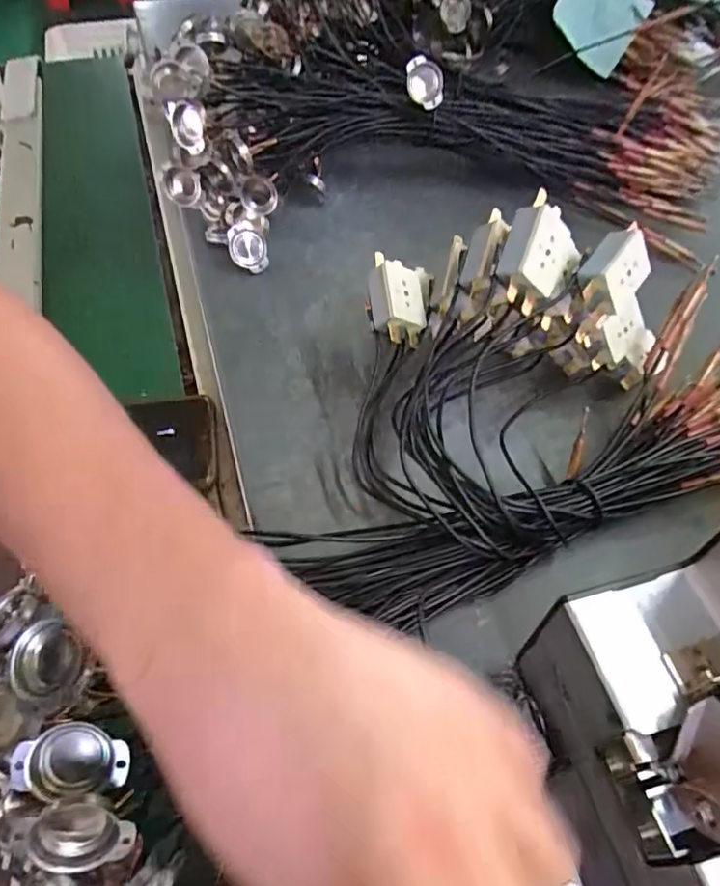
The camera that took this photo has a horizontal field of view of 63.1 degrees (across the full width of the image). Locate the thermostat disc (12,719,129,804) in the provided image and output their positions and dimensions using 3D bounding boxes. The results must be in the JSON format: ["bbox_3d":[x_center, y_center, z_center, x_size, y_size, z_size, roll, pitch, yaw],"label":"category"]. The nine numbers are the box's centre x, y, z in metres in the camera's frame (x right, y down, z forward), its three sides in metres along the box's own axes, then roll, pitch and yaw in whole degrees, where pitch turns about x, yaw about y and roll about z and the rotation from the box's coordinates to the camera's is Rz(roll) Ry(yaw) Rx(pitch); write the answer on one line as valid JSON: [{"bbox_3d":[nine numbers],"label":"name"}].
[{"bbox_3d":[-0.100,0.110,0.205,0.035,0.012,0.027,-5,87,-15],"label":"thermostat disc"}]

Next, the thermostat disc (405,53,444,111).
[{"bbox_3d":[0.053,-0.292,0.476,0.030,0.039,0.022,4,54,2],"label":"thermostat disc"}]

